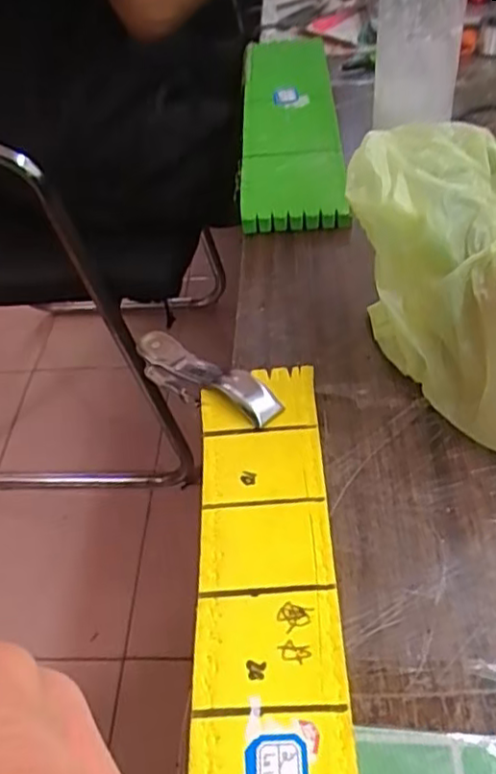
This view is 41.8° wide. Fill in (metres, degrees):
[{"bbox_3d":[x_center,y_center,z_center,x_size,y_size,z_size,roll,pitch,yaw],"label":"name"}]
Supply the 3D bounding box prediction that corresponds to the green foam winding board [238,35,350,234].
[{"bbox_3d":[0.038,-0.265,0.611,0.084,0.017,0.400,-2,45,3],"label":"green foam winding board"}]

